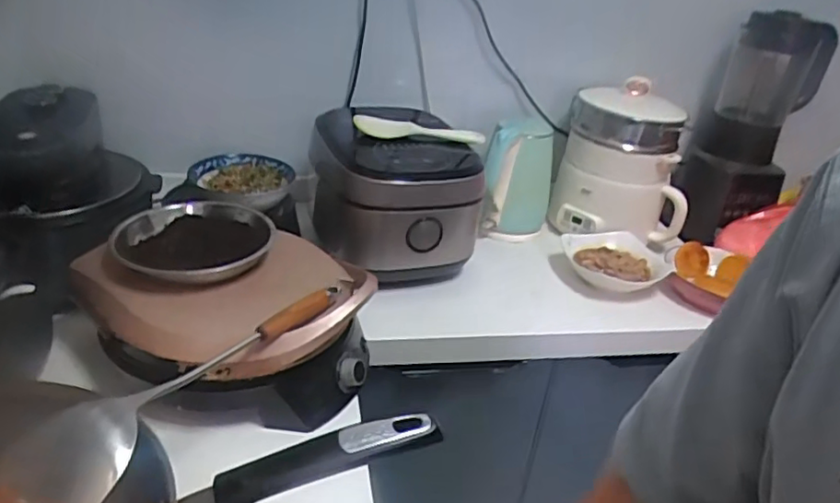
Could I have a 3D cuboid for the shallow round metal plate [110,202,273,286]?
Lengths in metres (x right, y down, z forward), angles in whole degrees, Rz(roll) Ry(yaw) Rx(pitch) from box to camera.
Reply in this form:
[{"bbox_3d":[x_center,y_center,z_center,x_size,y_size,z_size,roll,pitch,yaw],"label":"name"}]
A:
[{"bbox_3d":[-0.277,-0.010,0.750,0.181,0.041,0.181,-4,30,-20],"label":"shallow round metal plate"}]

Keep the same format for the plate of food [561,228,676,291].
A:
[{"bbox_3d":[0.355,0.015,1.095,0.188,0.059,0.153,24,32,27],"label":"plate of food"}]

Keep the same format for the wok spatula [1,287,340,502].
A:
[{"bbox_3d":[-0.211,0.121,0.580,0.081,0.067,0.354,18,30,18],"label":"wok spatula"}]

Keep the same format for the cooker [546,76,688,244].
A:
[{"bbox_3d":[0.405,-0.180,1.192,0.248,0.261,0.234,12,29,9],"label":"cooker"}]

